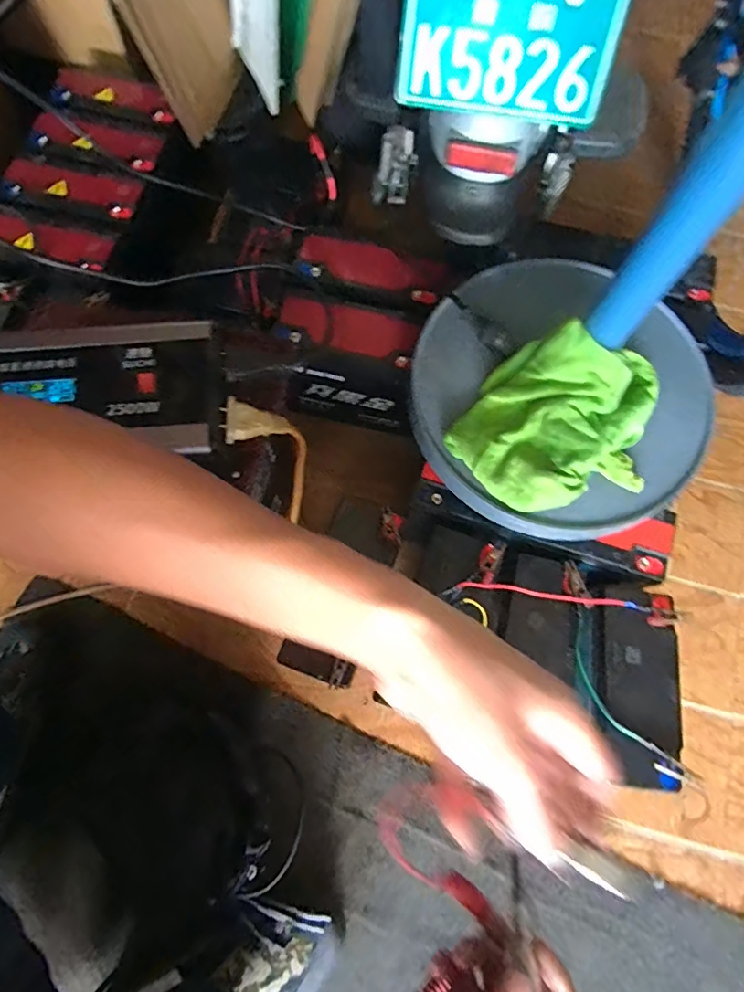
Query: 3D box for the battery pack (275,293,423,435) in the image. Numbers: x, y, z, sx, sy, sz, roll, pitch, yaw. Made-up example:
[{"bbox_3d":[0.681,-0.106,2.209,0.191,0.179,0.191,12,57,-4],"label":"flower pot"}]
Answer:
[{"bbox_3d":[-0.025,-0.167,0.632,0.158,0.142,0.096,14,73,3],"label":"battery pack"}]

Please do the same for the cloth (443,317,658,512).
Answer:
[{"bbox_3d":[0.171,-0.068,0.453,0.188,0.085,0.149,3,73,0],"label":"cloth"}]

